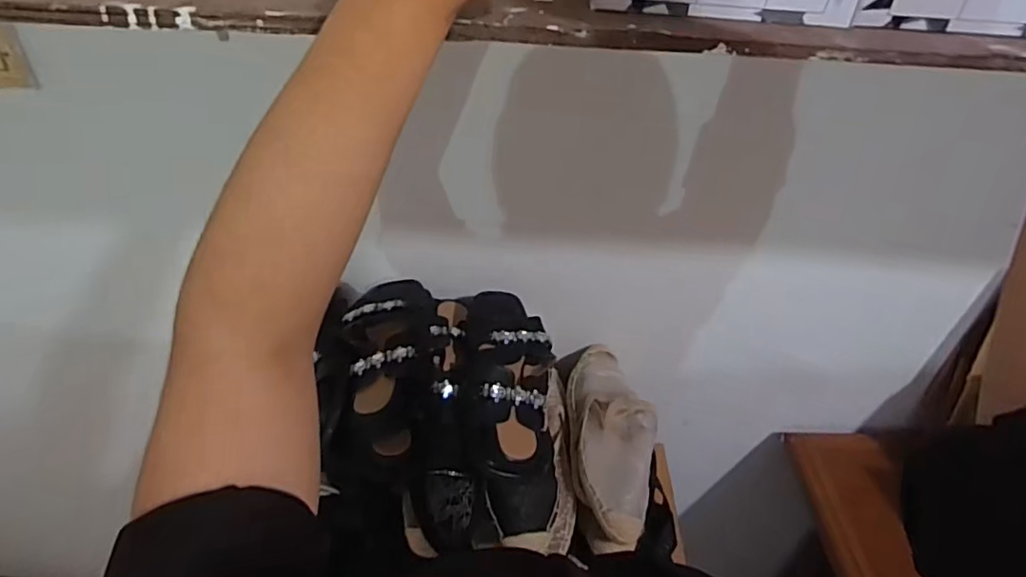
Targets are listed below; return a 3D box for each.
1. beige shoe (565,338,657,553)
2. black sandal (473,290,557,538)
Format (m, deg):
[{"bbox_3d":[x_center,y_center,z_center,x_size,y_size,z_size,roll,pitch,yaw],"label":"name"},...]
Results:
[{"bbox_3d":[0.128,0.189,0.779,0.106,0.093,0.309,-1,37,1],"label":"beige shoe"},{"bbox_3d":[-0.001,0.135,0.716,0.107,0.087,0.307,-3,60,-2],"label":"black sandal"}]

